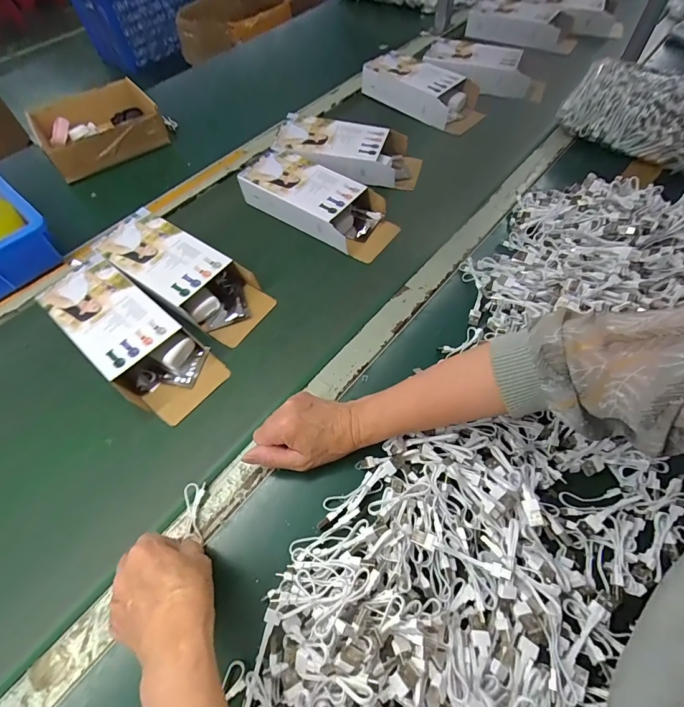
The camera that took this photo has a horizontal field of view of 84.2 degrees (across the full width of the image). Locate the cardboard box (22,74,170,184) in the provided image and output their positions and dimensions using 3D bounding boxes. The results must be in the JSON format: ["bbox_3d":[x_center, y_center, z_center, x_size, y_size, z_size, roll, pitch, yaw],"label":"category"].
[{"bbox_3d":[-0.479,-0.448,0.747,0.208,0.057,0.196,-31,60,-17],"label":"cardboard box"}]

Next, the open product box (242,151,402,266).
[{"bbox_3d":[-0.039,-0.242,0.600,0.254,0.051,0.106,31,63,21],"label":"open product box"}]

